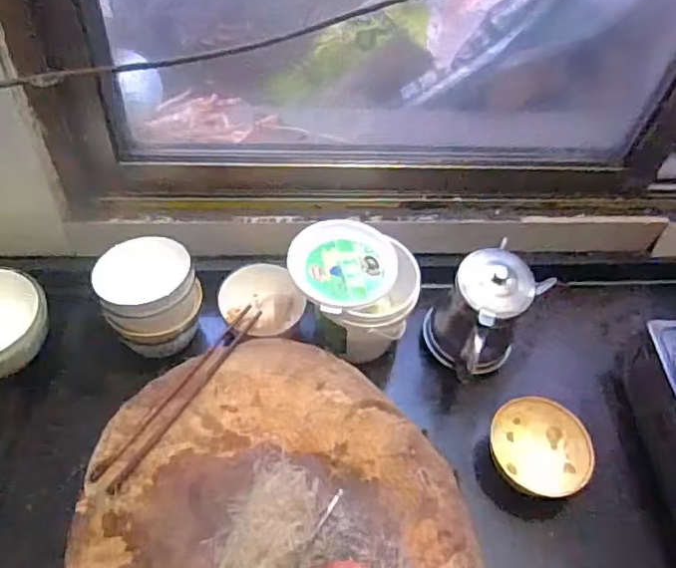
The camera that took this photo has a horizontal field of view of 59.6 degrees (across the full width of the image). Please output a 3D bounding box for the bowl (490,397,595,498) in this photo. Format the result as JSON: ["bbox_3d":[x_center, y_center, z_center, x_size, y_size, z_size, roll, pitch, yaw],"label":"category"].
[{"bbox_3d":[0.225,0.187,0.675,0.100,0.043,0.115,-21,56,-19],"label":"bowl"}]

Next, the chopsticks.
[{"bbox_3d":[-0.163,0.112,0.629,0.032,0.011,0.238,27,55,16],"label":"chopsticks"}]

